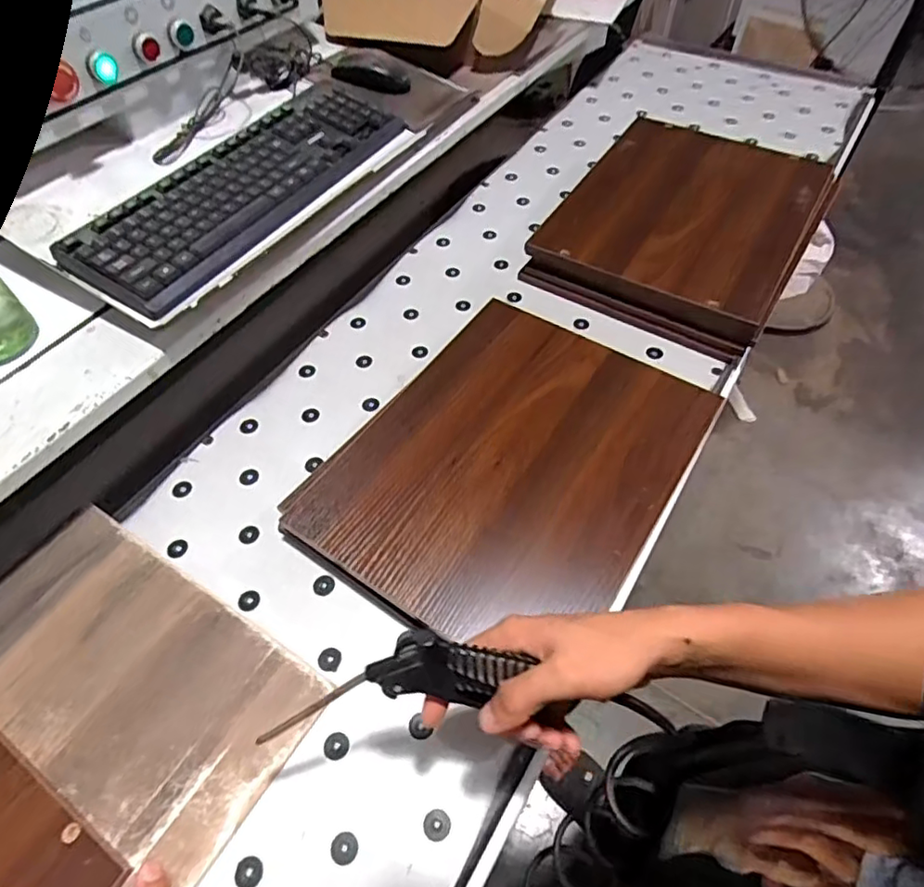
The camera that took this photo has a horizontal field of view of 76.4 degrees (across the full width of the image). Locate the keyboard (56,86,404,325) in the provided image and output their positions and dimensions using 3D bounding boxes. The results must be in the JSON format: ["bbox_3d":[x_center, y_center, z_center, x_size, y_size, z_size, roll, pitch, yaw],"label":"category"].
[{"bbox_3d":[-0.238,-0.300,0.670,0.143,0.045,0.431,23,58,17],"label":"keyboard"}]

